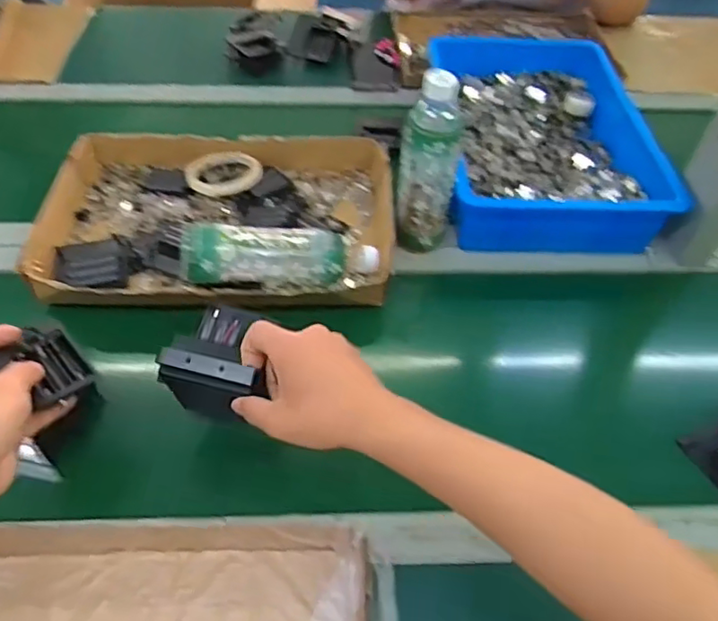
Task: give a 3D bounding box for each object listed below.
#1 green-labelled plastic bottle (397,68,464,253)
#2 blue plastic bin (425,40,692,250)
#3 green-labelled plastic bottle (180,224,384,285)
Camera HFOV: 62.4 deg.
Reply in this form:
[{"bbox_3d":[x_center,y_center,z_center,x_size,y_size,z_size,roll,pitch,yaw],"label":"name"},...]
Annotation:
[{"bbox_3d":[0.083,-0.158,0.675,0.056,0.211,0.056,1,50,-2],"label":"green-labelled plastic bottle"},{"bbox_3d":[0.254,-0.262,0.857,0.276,0.085,0.439,2,50,-1],"label":"blue plastic bin"},{"bbox_3d":[-0.088,-0.062,0.676,0.220,0.068,0.071,0,49,-19],"label":"green-labelled plastic bottle"}]

